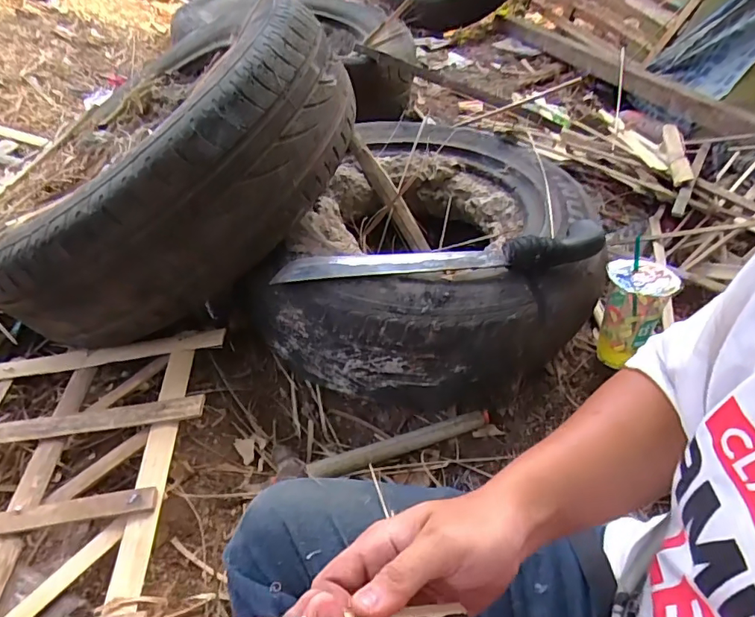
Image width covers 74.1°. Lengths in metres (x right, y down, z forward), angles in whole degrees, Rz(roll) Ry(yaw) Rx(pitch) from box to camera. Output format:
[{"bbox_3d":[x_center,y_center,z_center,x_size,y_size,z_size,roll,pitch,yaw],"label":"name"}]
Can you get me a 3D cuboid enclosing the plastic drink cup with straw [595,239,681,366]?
[{"bbox_3d":[0.374,0.007,0.747,0.091,0.180,0.093,13,22,7],"label":"plastic drink cup with straw"}]

